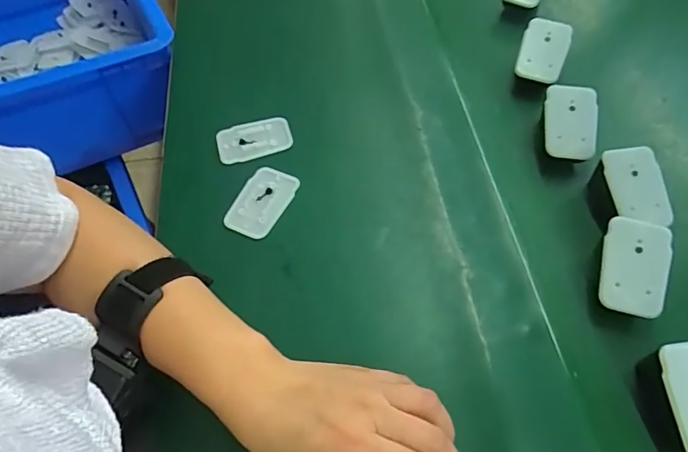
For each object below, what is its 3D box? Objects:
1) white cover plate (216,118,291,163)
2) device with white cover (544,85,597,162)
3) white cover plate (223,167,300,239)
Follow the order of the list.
[{"bbox_3d":[-0.088,-0.085,0.446,0.071,0.005,0.042,-18,59,-8],"label":"white cover plate"},{"bbox_3d":[0.199,-0.091,0.401,0.044,0.010,0.064,6,87,5],"label":"device with white cover"},{"bbox_3d":[-0.073,-0.023,0.407,0.043,0.008,0.070,23,62,15],"label":"white cover plate"}]

